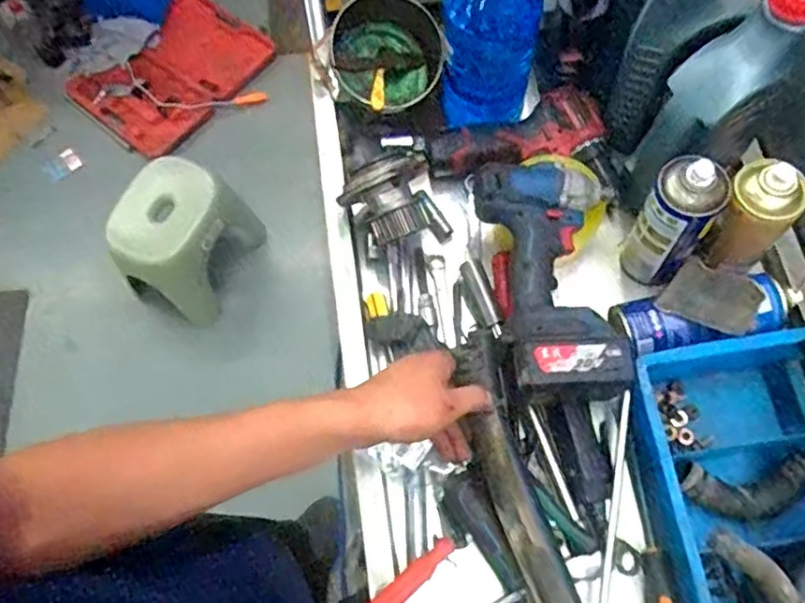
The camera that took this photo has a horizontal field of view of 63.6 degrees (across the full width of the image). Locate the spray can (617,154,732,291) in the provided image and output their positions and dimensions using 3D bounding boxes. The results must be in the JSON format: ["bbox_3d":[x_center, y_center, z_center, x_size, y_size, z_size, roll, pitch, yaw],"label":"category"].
[{"bbox_3d":[0.266,-0.076,0.653,0.062,0.179,0.053,34,74,14],"label":"spray can"}]

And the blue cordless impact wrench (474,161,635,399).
[{"bbox_3d":[0.144,-0.024,0.648,0.131,0.064,0.241,-4,69,1],"label":"blue cordless impact wrench"}]

